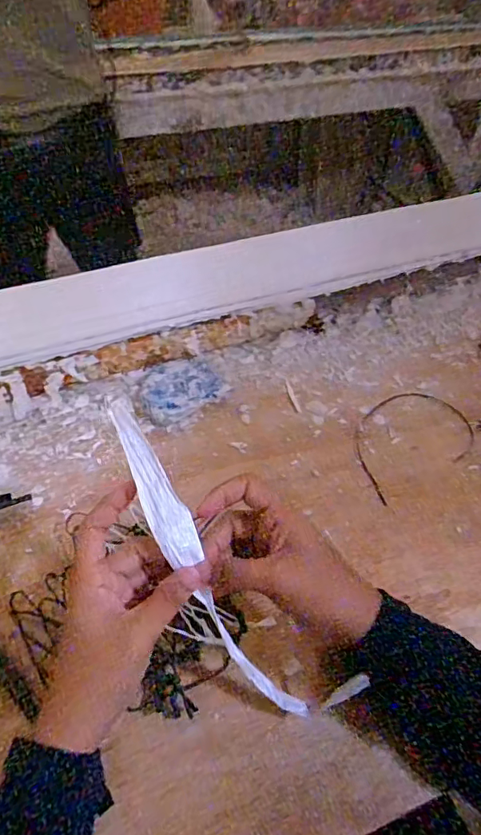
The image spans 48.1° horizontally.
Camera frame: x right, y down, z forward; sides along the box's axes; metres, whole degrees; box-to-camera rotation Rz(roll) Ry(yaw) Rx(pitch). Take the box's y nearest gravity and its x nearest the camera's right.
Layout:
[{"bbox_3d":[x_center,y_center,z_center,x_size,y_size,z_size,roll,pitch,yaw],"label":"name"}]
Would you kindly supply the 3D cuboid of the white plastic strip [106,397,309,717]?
[{"bbox_3d":[-0.026,0.098,0.350,0.030,0.014,0.240,-29,95,-25],"label":"white plastic strip"}]

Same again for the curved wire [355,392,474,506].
[{"bbox_3d":[0.171,0.020,0.555,0.147,0.004,0.098,-25,53,-22],"label":"curved wire"}]

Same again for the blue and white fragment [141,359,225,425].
[{"bbox_3d":[-0.060,-0.027,0.572,0.085,0.026,0.070,-13,50,-13],"label":"blue and white fragment"}]

